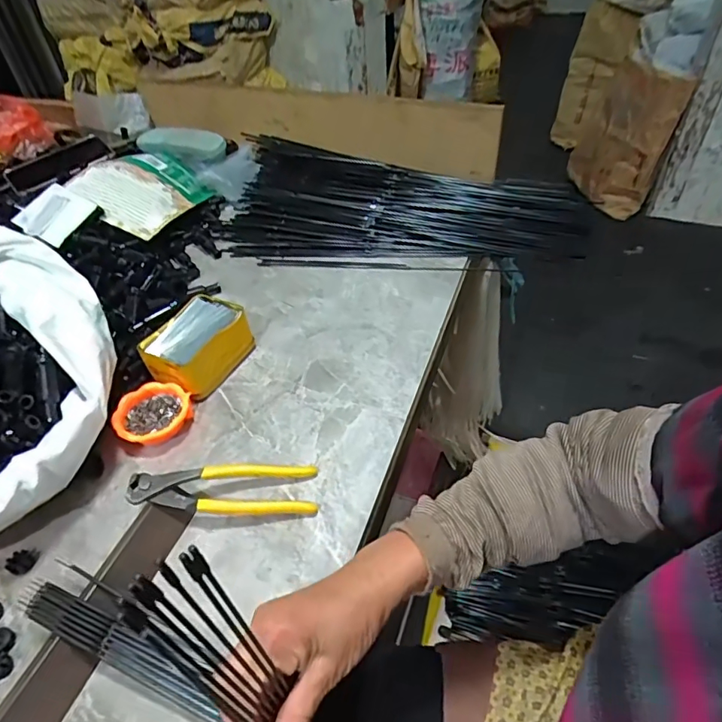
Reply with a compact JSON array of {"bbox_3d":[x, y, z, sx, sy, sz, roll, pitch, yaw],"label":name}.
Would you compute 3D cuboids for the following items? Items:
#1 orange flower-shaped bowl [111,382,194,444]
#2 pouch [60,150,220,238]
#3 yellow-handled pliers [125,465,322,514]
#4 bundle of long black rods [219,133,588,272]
[{"bbox_3d":[-0.219,0.060,0.535,0.071,0.027,0.077,-4,44,4],"label":"orange flower-shaped bowl"},{"bbox_3d":[-0.349,-0.280,0.803,0.162,0.025,0.220,28,38,-1],"label":"pouch"},{"bbox_3d":[-0.124,0.117,0.456,0.163,0.014,0.049,3,43,-9],"label":"yellow-handled pliers"},{"bbox_3d":[0.047,-0.253,0.789,0.565,0.059,0.297,6,45,14],"label":"bundle of long black rods"}]

